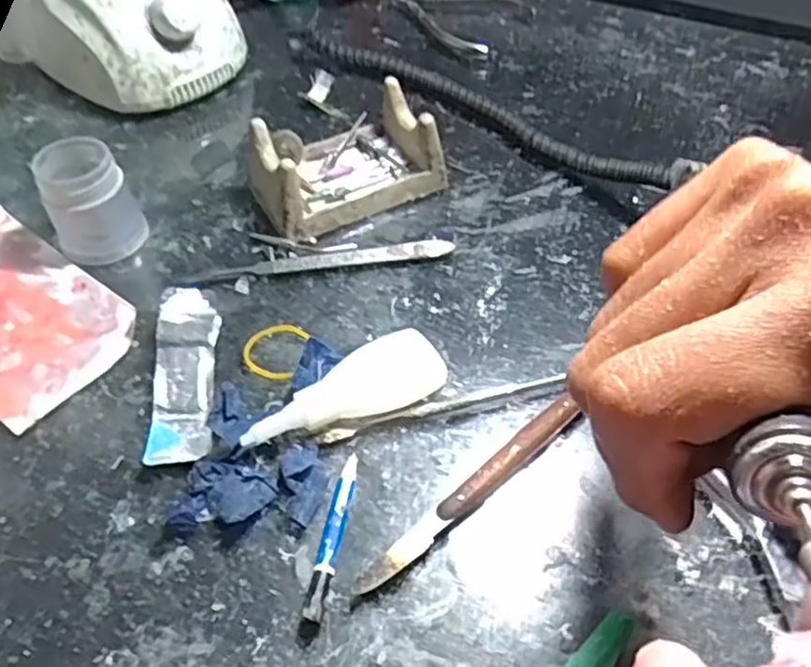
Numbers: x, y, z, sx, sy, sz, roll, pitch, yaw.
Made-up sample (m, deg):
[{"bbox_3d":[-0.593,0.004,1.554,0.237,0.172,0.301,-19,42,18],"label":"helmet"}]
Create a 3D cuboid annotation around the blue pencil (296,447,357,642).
[{"bbox_3d":[-0.028,0.078,0.260,0.008,0.009,0.072,8,51,7],"label":"blue pencil"}]

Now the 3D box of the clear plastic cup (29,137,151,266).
[{"bbox_3d":[-0.161,-0.067,0.354,0.042,0.051,0.039,0,51,0],"label":"clear plastic cup"}]

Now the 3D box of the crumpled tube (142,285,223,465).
[{"bbox_3d":[-0.098,0.017,0.307,0.026,0.015,0.087,-4,51,-3],"label":"crumpled tube"}]

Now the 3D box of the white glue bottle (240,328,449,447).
[{"bbox_3d":[-0.024,0.029,0.296,0.087,0.016,0.031,-29,56,-21],"label":"white glue bottle"}]

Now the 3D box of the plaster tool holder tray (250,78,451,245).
[{"bbox_3d":[-0.036,-0.097,0.383,0.095,0.043,0.064,-24,55,-18],"label":"plaster tool holder tray"}]

